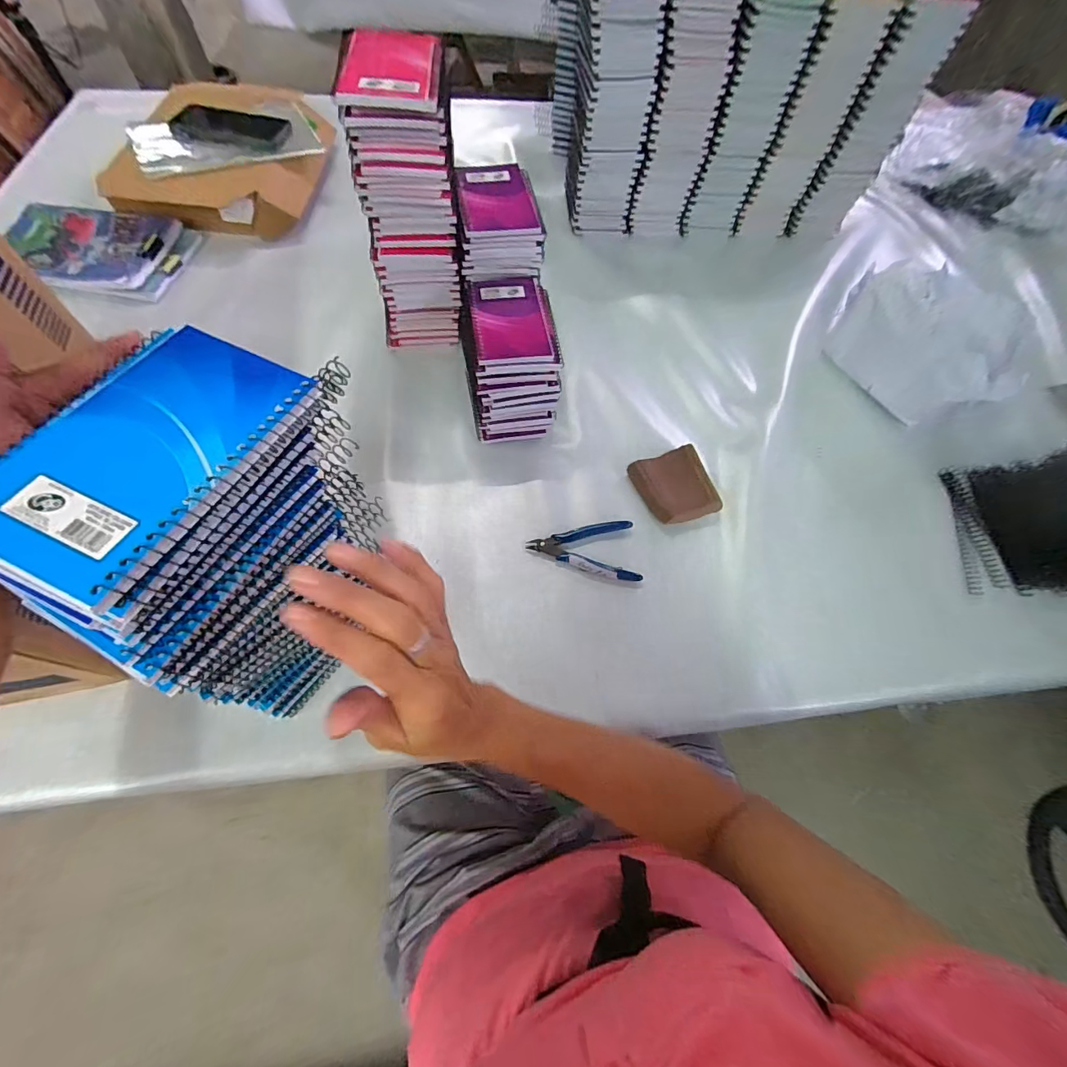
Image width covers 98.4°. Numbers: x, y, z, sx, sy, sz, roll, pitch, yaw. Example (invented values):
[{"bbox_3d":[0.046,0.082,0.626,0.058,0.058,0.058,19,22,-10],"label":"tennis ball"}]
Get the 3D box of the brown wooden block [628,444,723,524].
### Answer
[{"bbox_3d":[0.169,-0.055,0.541,0.084,0.023,0.090,-17,63,-11],"label":"brown wooden block"}]

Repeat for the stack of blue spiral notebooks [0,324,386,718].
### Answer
[{"bbox_3d":[-0.167,0.003,0.259,0.091,0.149,0.152,17,62,7],"label":"stack of blue spiral notebooks"}]

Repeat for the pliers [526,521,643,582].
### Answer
[{"bbox_3d":[0.054,0.016,0.501,0.117,0.010,0.069,3,61,-1],"label":"pliers"}]

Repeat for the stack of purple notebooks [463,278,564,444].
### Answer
[{"bbox_3d":[-0.028,-0.208,0.560,0.100,0.120,0.148,-8,61,-6],"label":"stack of purple notebooks"}]

